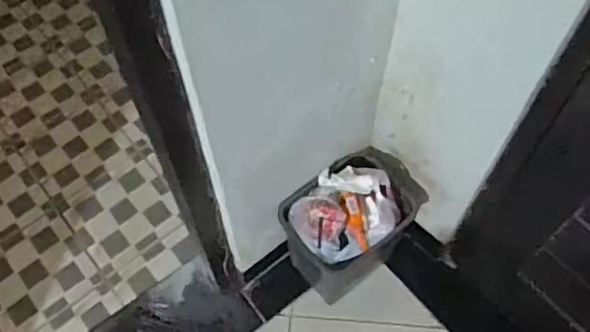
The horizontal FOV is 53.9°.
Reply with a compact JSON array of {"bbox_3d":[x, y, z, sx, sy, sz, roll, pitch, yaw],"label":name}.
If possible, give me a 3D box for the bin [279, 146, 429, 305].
[{"bbox_3d":[0.118,0.120,1.202,0.251,0.312,0.164,-36,65,-18],"label":"bin"}]

